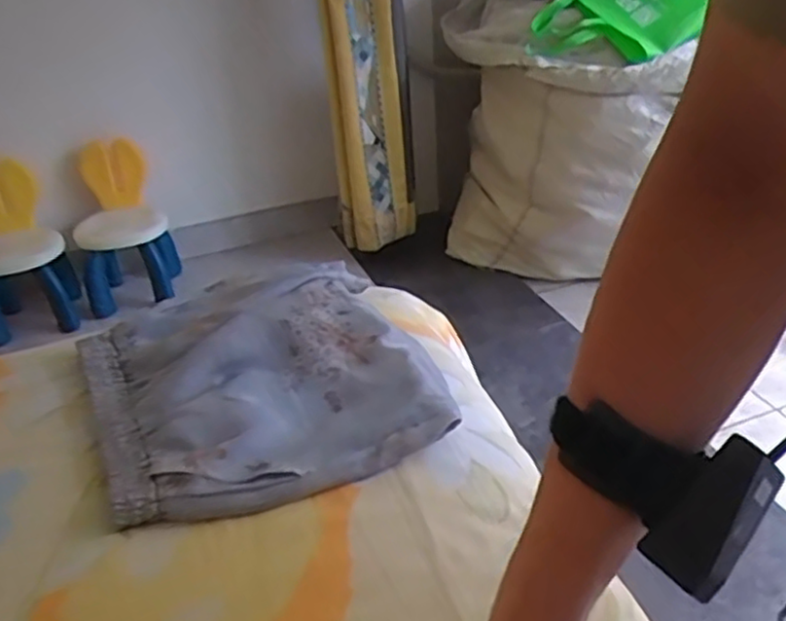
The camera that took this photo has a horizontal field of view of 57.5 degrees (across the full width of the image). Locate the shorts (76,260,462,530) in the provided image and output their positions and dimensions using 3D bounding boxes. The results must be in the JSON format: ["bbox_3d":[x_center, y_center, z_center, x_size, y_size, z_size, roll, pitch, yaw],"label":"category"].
[{"bbox_3d":[-0.141,0.045,0.737,0.322,0.046,0.373,-17,34,-19],"label":"shorts"}]

